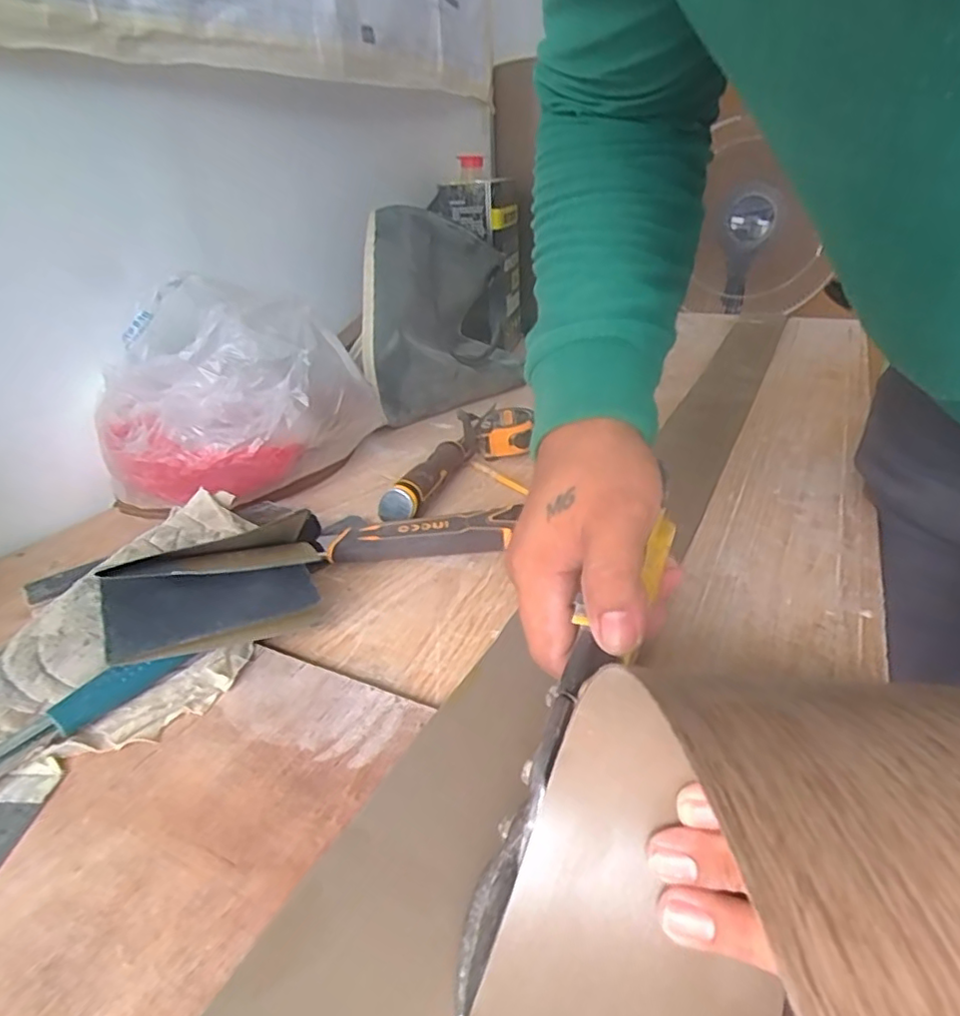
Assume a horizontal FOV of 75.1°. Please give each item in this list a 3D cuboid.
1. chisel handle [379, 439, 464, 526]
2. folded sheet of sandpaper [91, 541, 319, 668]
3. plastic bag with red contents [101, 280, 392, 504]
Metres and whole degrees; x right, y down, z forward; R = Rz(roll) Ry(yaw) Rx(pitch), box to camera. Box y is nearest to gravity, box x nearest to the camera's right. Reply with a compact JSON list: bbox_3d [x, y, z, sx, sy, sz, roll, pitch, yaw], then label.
[{"bbox_3d":[-0.047,-0.025,0.544,0.031,0.035,0.136,7,28,17],"label":"chisel handle"},{"bbox_3d":[-0.154,0.046,0.358,0.118,0.064,0.054,-15,30,-23],"label":"folded sheet of sandpaper"},{"bbox_3d":[-0.207,-0.094,0.545,0.147,0.171,0.221,22,36,39],"label":"plastic bag with red contents"}]

